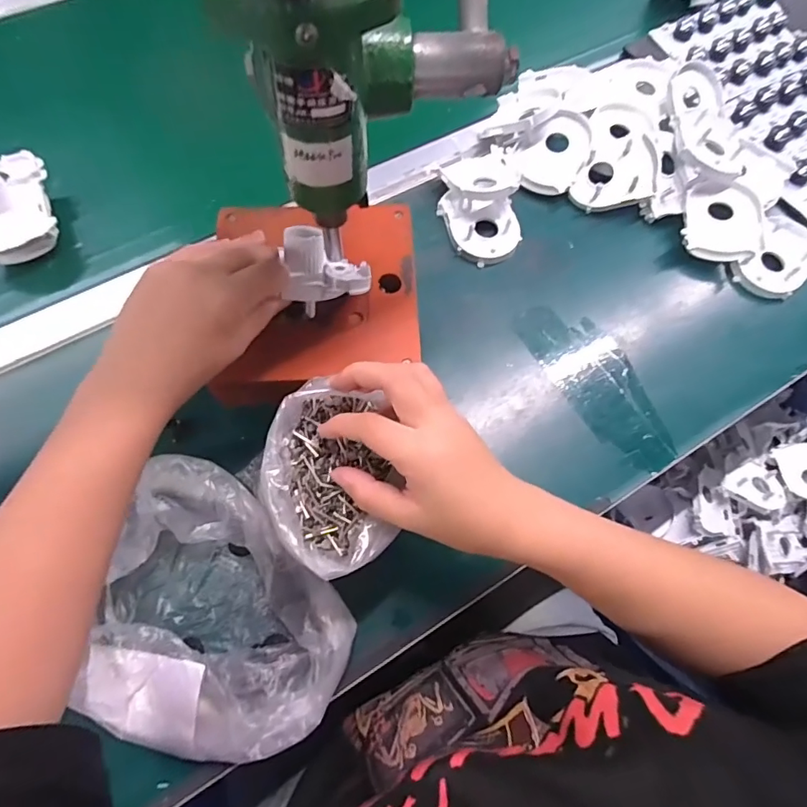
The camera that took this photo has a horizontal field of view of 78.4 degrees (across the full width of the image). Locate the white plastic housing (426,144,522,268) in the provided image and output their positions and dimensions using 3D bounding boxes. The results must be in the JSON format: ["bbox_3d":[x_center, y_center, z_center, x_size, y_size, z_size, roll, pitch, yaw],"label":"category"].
[{"bbox_3d":[0.073,-0.194,0.471,0.076,0.036,0.122,-3,69,-4],"label":"white plastic housing"}]

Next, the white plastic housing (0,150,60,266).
[{"bbox_3d":[-0.348,-0.175,0.429,0.069,0.038,0.098,-20,71,-10],"label":"white plastic housing"}]

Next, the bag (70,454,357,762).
[{"bbox_3d":[-0.120,0.143,0.326,0.167,0.056,0.158,26,70,7],"label":"bag"}]

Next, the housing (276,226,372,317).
[{"bbox_3d":[-0.053,-0.094,0.347,0.057,0.030,0.054,-1,71,-3],"label":"housing"}]

